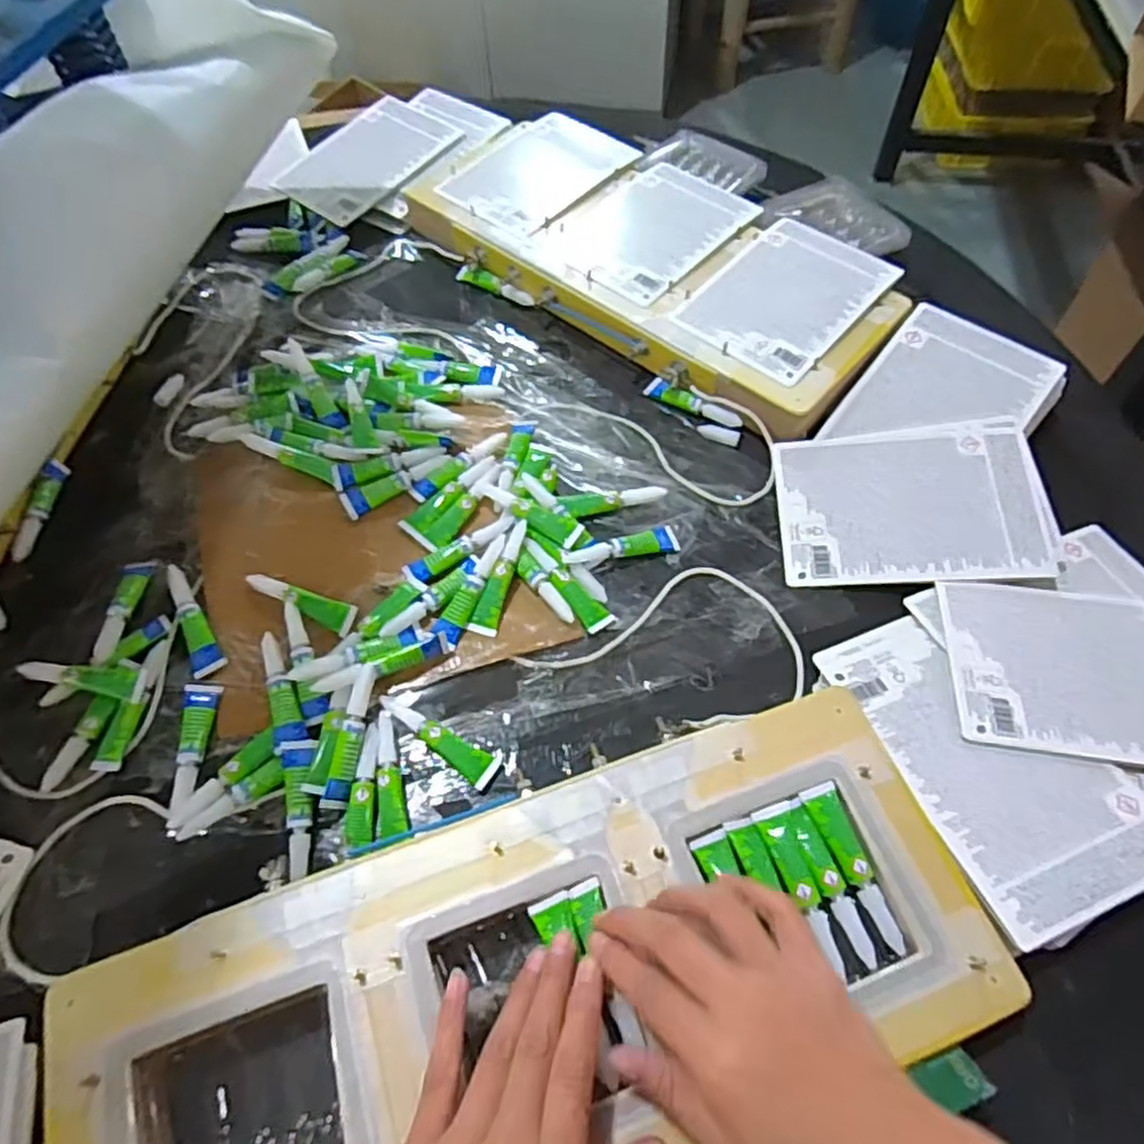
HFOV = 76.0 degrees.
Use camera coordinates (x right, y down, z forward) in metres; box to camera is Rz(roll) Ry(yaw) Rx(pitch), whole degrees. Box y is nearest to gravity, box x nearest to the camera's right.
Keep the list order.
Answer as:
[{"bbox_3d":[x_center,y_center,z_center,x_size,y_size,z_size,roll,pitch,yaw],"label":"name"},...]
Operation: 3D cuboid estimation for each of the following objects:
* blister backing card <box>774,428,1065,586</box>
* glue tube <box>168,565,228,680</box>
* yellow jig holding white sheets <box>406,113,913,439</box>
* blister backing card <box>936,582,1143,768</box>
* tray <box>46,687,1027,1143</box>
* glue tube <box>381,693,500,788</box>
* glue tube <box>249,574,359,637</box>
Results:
[{"bbox_3d":[0.234,-0.047,0.506,0.174,0.007,0.115,-2,66,9],"label":"blister backing card"},{"bbox_3d":[-0.248,0.029,0.475,0.018,0.011,0.086,-28,61,-15],"label":"glue tube"},{"bbox_3d":[0.069,-0.279,0.635,0.423,0.032,0.199,38,66,22],"label":"yellow jig holding white sheets"},{"bbox_3d":[0.313,0.059,0.438,0.167,0.005,0.117,8,54,5],"label":"blister backing card"},{"bbox_3d":[-0.014,0.196,0.347,0.423,0.028,0.166,-18,59,-10],"label":"tray"},{"bbox_3d":[-0.077,0.095,0.433,0.080,0.011,0.020,33,64,20],"label":"glue tube"},{"bbox_3d":[-0.178,0.019,0.476,0.081,0.014,0.018,18,60,13],"label":"glue tube"}]

